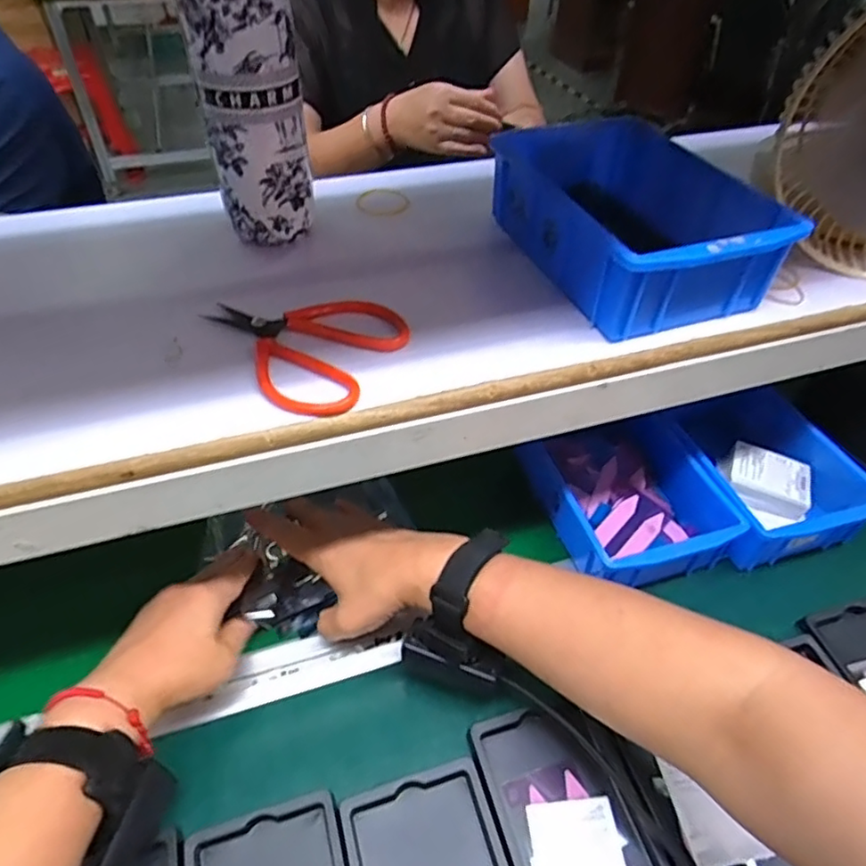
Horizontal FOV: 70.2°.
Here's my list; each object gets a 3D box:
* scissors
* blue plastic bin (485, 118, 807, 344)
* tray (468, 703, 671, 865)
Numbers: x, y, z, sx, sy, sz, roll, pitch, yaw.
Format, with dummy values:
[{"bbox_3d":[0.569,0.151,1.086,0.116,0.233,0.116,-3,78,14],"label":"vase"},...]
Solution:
[{"bbox_3d":[-0.082,-0.056,0.375,0.111,0.011,0.099,20,47,17],"label":"scissors"},{"bbox_3d":[0.141,-0.152,0.442,0.132,0.066,0.197,-14,47,-16],"label":"blue plastic bin"},{"bbox_3d":[0.092,0.256,0.394,0.088,0.013,0.158,-13,47,-14],"label":"tray"}]

